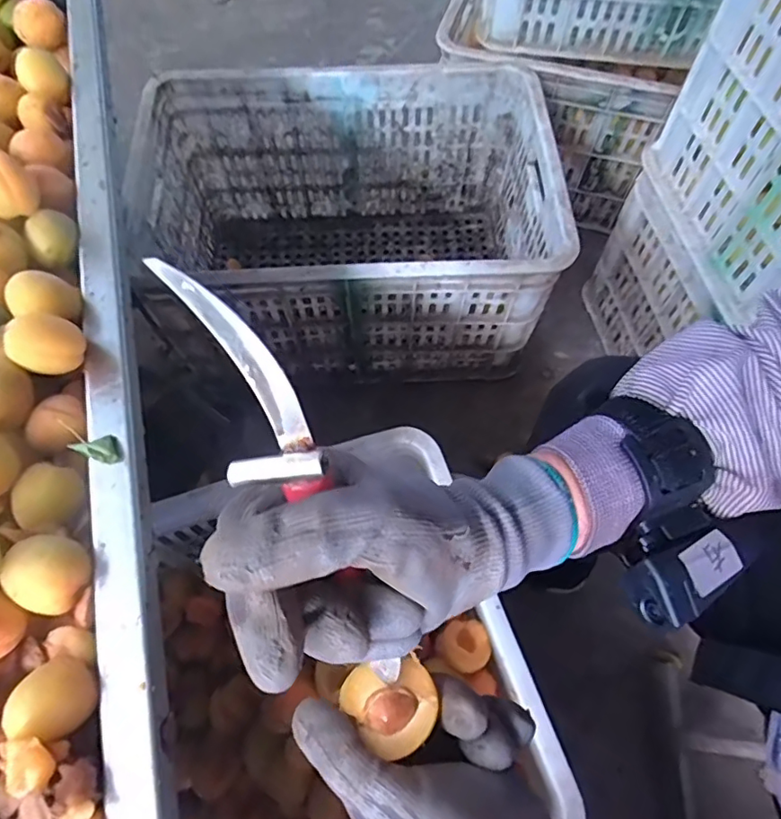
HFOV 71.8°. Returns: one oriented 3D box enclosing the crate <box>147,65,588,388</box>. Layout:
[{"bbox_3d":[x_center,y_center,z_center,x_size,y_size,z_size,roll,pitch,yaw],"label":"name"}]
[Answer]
[{"bbox_3d":[-0.054,-0.246,0.796,0.517,0.292,0.347,-3,65,-1],"label":"crate"}]

